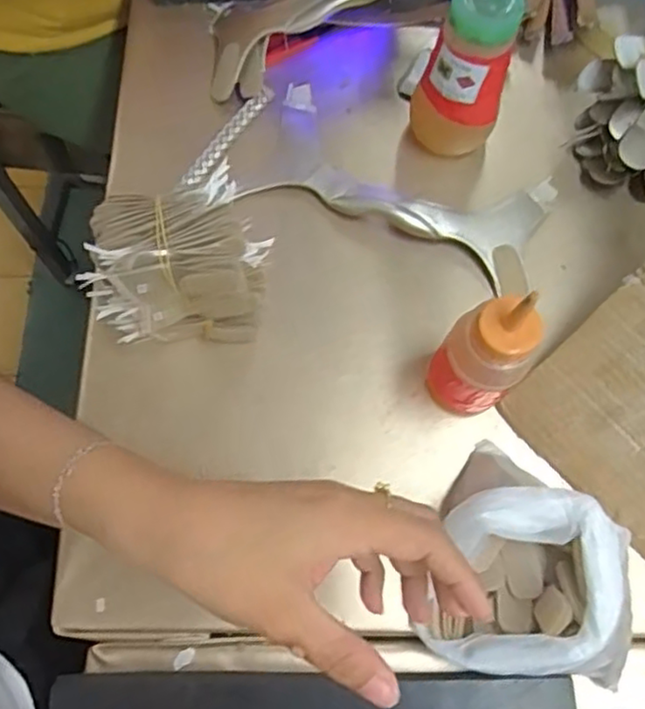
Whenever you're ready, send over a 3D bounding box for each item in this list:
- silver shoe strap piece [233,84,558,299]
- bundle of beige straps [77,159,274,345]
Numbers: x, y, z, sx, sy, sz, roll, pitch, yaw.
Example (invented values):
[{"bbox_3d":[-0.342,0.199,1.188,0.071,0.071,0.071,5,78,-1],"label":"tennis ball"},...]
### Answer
[{"bbox_3d":[0.058,-0.129,0.508,0.223,0.018,0.107,23,72,7],"label":"silver shoe strap piece"},{"bbox_3d":[-0.094,-0.052,0.435,0.112,0.112,0.071,-7,72,-3],"label":"bundle of beige straps"}]

